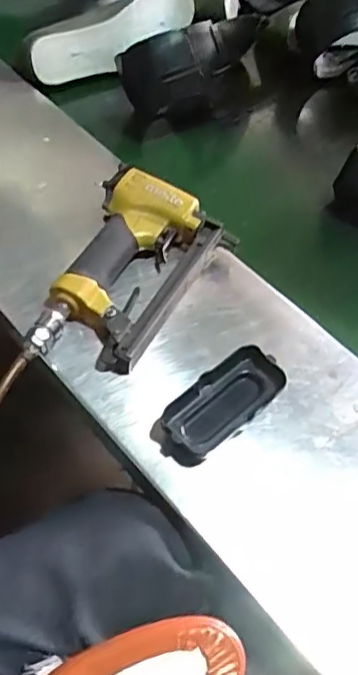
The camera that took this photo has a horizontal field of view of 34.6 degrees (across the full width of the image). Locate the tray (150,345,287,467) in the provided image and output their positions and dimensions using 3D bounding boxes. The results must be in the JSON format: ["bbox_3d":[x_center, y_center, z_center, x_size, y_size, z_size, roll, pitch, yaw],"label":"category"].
[{"bbox_3d":[0.035,0.058,0.481,0.116,0.033,0.049,-39,66,-24],"label":"tray"}]

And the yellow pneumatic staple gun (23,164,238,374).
[{"bbox_3d":[-0.057,-0.061,0.545,0.131,0.043,0.221,29,60,16],"label":"yellow pneumatic staple gun"}]

